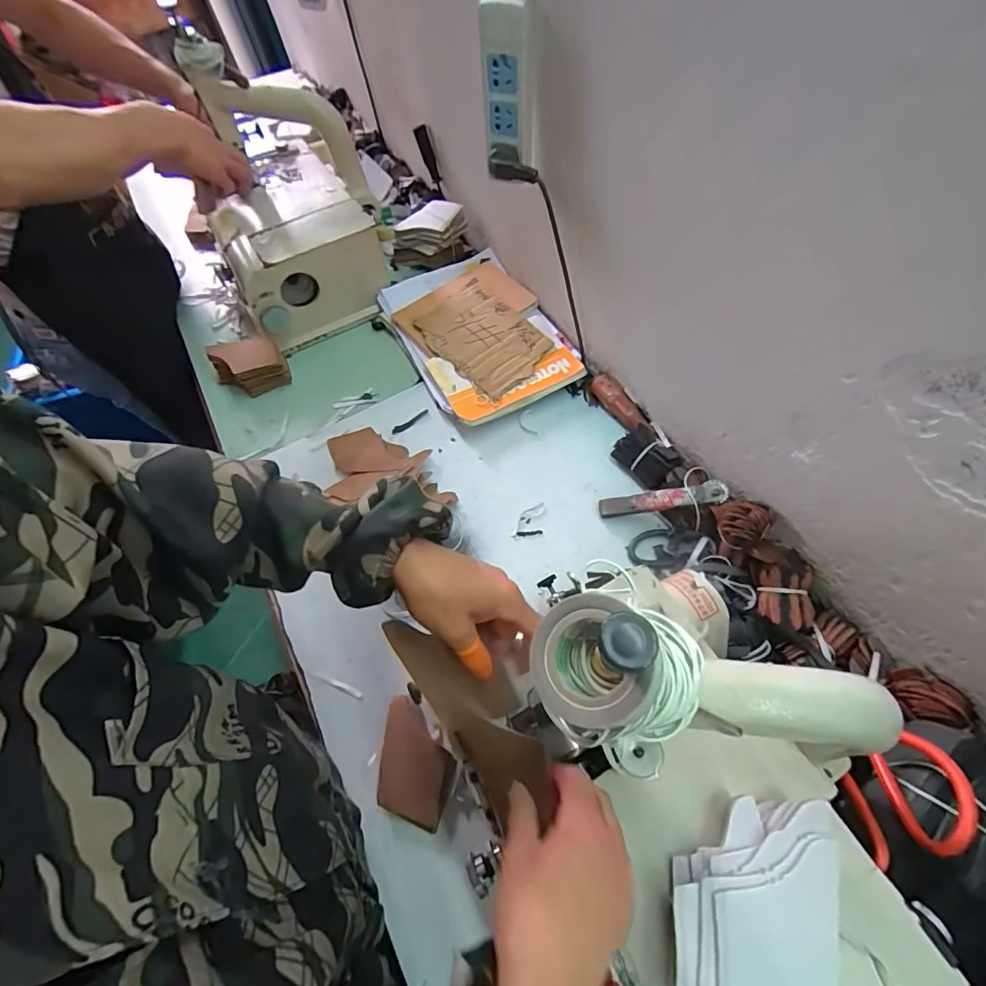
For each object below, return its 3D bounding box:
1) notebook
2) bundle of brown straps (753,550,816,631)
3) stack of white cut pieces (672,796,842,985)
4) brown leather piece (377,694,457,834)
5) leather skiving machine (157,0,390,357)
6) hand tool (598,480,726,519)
[{"bbox_3d":[-0.029,-0.260,0.762,0.220,0.029,0.327,-27,63,-9],"label":"notebook"},{"bbox_3d":[0.312,0.102,0.517,0.053,0.033,0.087,1,61,5],"label":"bundle of brown straps"},{"bbox_3d":[0.163,0.261,0.304,0.094,0.035,0.119,6,62,8],"label":"stack of white cut pieces"},{"bbox_3d":[-0.077,0.272,0.488,0.076,0.004,0.108,5,60,7],"label":"brown leather piece"},{"bbox_3d":[-0.335,-0.465,0.763,0.263,0.294,0.330,-20,61,-7],"label":"leather skiving machine"},{"bbox_3d":[0.206,0.009,0.589,0.146,0.015,0.026,-10,59,21],"label":"hand tool"}]

